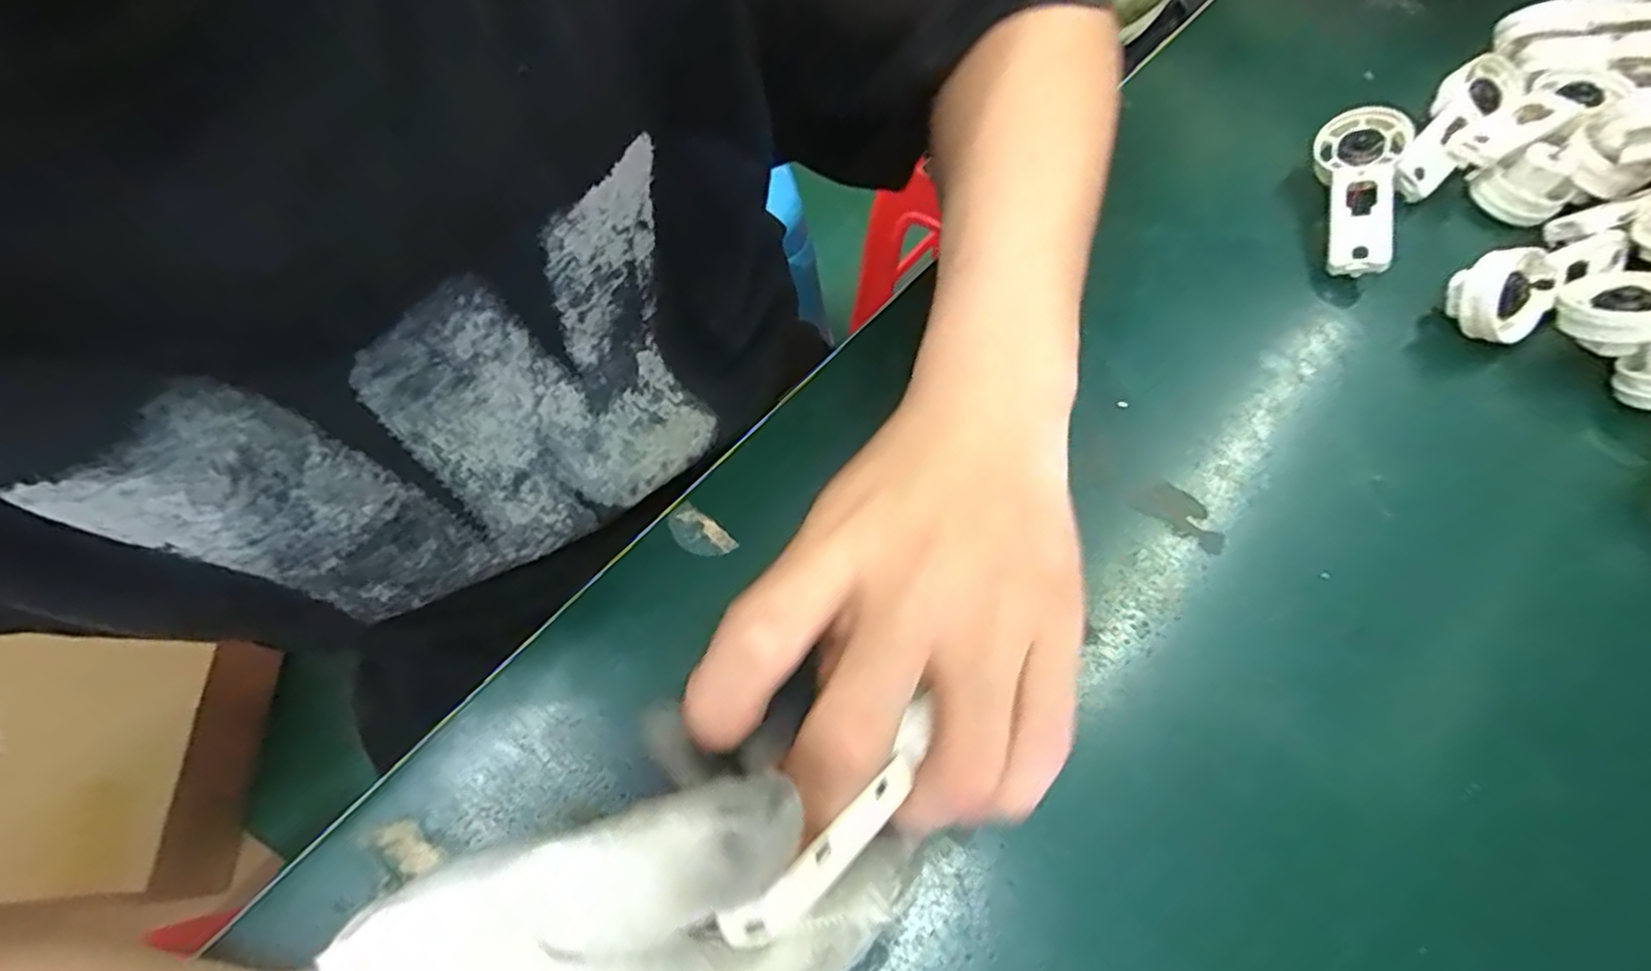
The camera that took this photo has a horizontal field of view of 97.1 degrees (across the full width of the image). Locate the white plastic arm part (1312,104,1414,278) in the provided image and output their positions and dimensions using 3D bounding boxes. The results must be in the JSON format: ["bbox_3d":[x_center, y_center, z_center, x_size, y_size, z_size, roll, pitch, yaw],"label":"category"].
[{"bbox_3d":[0.259,-0.141,0.356,0.032,0.038,0.084,14,63,10],"label":"white plastic arm part"}]

